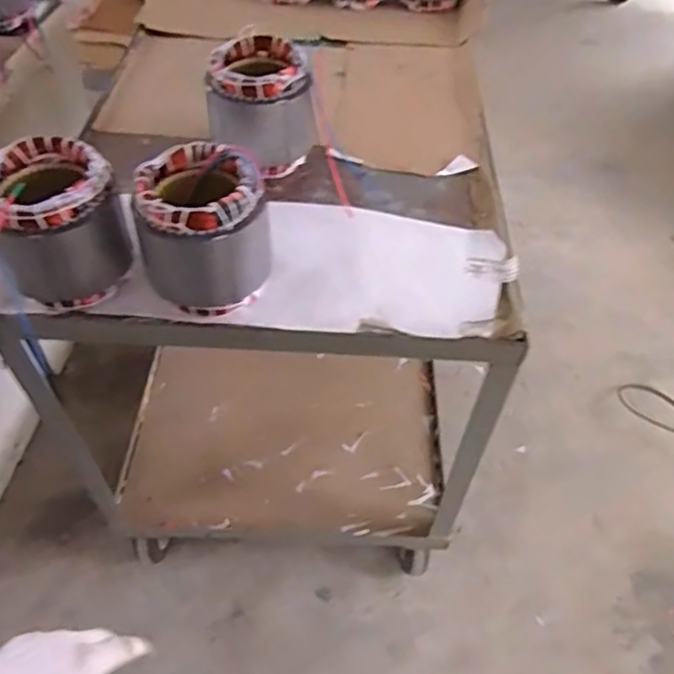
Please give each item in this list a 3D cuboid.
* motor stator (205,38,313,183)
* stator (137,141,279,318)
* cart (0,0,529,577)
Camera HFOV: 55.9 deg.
[{"bbox_3d":[-0.115,-0.354,0.966,0.144,0.146,0.144,-4,50,-6],"label":"motor stator"},{"bbox_3d":[-0.160,-0.130,0.766,0.140,0.152,0.144,-10,51,-11],"label":"stator"},{"bbox_3d":[-0.123,-0.168,1.444,0.779,0.925,1.159,4,50,1],"label":"cart"}]

